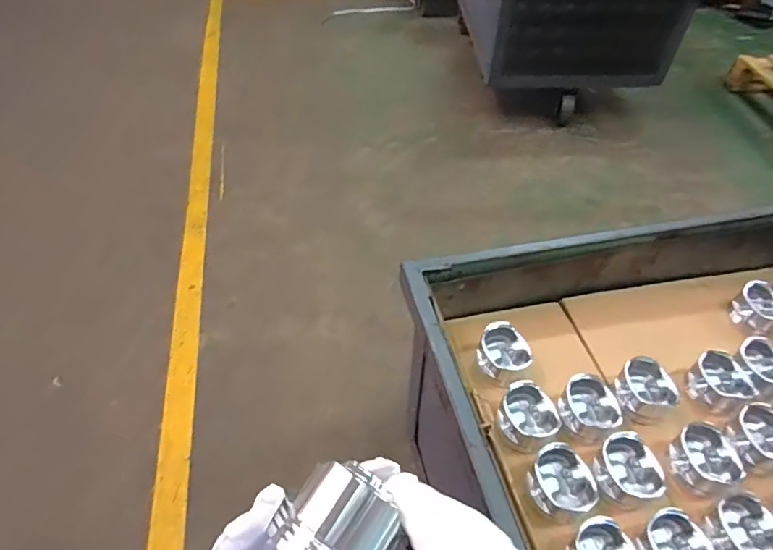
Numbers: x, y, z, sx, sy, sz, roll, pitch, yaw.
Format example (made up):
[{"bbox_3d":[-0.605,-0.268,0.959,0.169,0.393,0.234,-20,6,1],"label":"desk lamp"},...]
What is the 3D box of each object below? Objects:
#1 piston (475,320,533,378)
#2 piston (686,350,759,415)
[{"bbox_3d":[0.168,0.114,0.691,0.076,0.044,0.077,0,49,0],"label":"piston"},{"bbox_3d":[0.472,0.153,0.688,0.072,0.054,0.079,-26,54,-21],"label":"piston"}]

